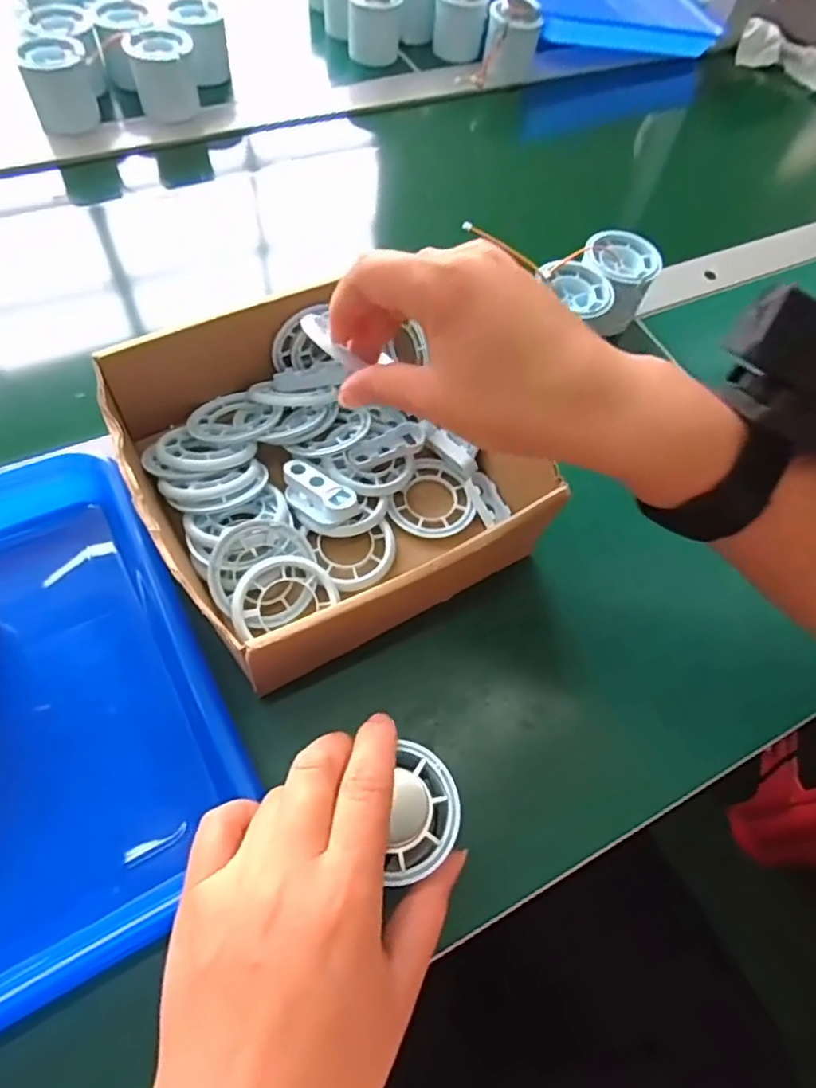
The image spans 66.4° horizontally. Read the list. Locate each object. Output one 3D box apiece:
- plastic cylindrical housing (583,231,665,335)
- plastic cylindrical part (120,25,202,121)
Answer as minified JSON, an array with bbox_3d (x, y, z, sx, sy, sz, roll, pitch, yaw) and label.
[{"bbox_3d":[0.155,-0.196,0.473,0.046,0.057,0.051,-40,71,-22],"label":"plastic cylindrical housing"},{"bbox_3d":[-0.220,-0.423,0.559,0.059,0.060,0.057,-10,63,-9],"label":"plastic cylindrical part"}]

